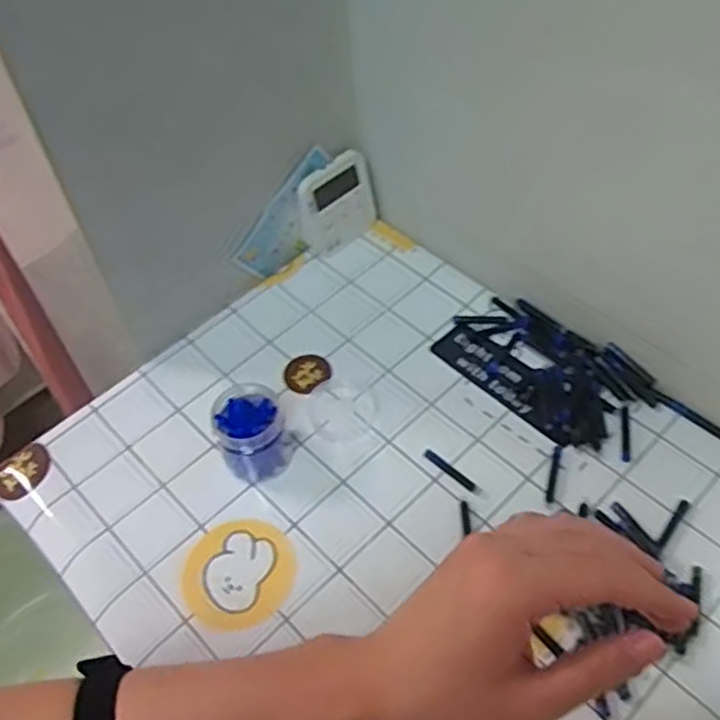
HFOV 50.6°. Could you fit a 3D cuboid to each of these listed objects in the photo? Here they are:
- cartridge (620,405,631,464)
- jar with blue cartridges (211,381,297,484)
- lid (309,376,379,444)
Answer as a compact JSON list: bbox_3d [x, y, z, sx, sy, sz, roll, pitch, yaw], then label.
[{"bbox_3d":[0.201,0.055,0.576,0.007,0.004,0.048,7,54,8],"label":"cartridge"},{"bbox_3d":[-0.078,0.054,0.561,0.051,0.055,0.052,-1,53,2],"label":"jar with blue cartridges"},{"bbox_3d":[-0.013,0.038,0.603,0.056,0.007,0.055,-1,53,2],"label":"lid"}]

